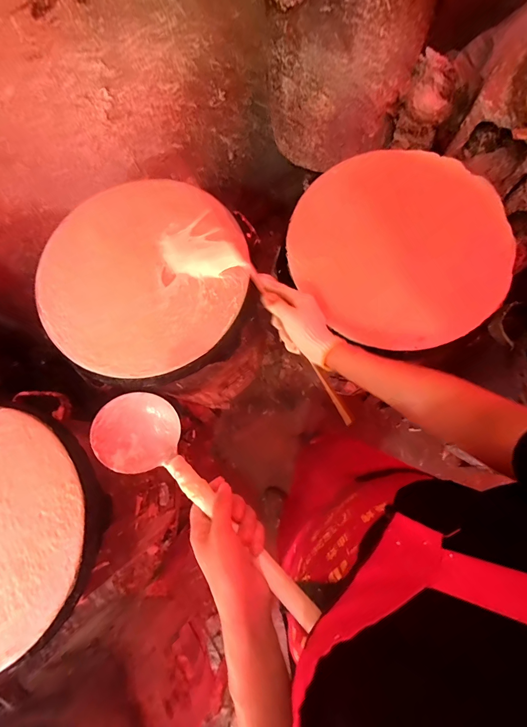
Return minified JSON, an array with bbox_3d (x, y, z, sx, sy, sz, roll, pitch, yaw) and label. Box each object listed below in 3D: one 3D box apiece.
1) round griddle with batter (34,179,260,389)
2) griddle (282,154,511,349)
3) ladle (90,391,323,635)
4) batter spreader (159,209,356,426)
[{"bbox_3d":[-0.208,-0.149,0.584,0.357,0.044,0.358,-1,80,5],"label":"round griddle with batter"},{"bbox_3d":[0.234,-0.205,0.594,0.342,0.053,0.357,0,77,0],"label":"griddle"},{"bbox_3d":[-0.067,0.147,0.358,0.295,0.054,0.091,40,80,20],"label":"ladle"},{"bbox_3d":[-0.018,-0.080,0.535,0.121,0.048,0.440,-41,76,-9],"label":"batter spreader"}]

